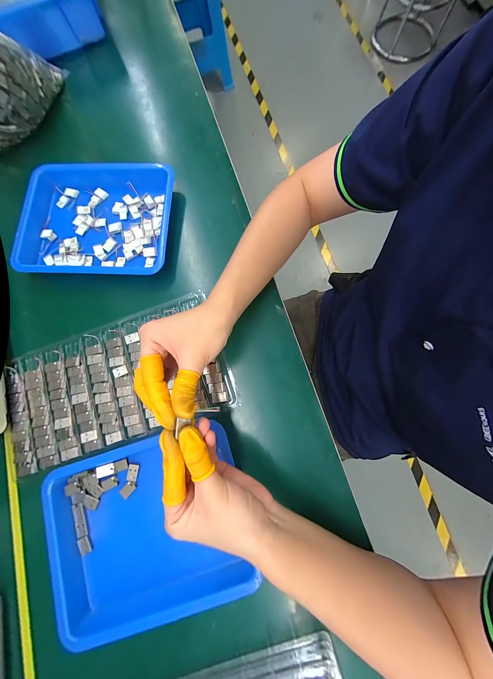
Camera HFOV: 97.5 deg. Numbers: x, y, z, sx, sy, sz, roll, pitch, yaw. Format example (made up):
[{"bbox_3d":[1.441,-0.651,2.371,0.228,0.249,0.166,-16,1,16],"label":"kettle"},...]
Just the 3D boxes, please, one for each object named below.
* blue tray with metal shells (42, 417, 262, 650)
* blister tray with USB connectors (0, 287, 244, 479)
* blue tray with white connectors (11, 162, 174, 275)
[{"bbox_3d":[-0.113,0.205,0.240,0.220,0.020,0.172,-16,79,-2],"label":"blue tray with metal shells"},{"bbox_3d":[-0.167,0.053,0.279,0.282,0.007,0.156,-19,79,-3],"label":"blister tray with USB connectors"},{"bbox_3d":[-0.227,-0.173,0.315,0.225,0.026,0.171,3,79,1],"label":"blue tray with white connectors"}]

